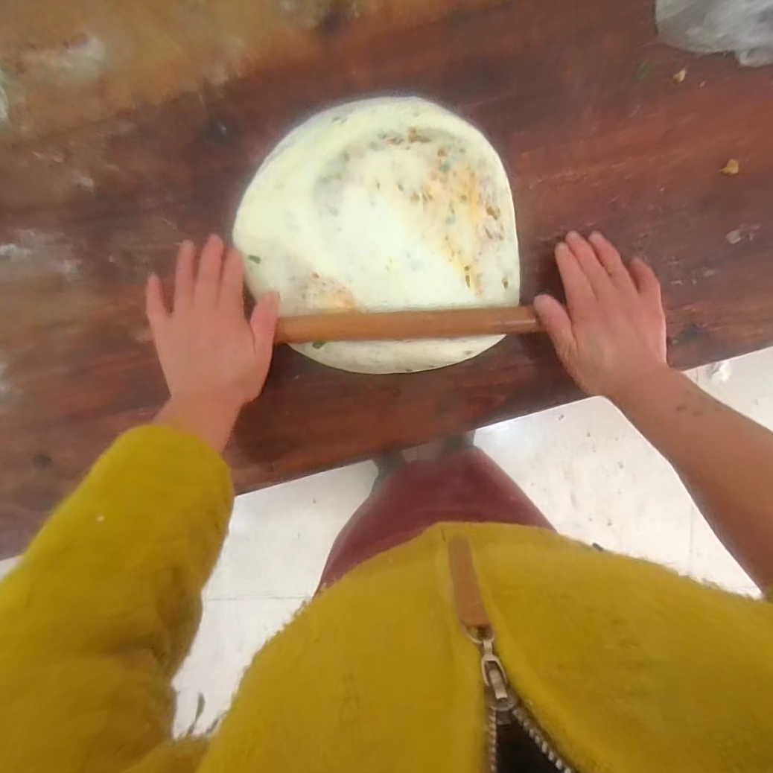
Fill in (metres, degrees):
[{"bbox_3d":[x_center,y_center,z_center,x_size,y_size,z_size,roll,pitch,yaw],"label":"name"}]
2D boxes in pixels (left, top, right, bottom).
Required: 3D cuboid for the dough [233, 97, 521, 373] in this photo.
[{"bbox_3d":[-0.005,-0.139,0.425,0.253,0.014,0.252,0,94,1],"label":"dough"}]

